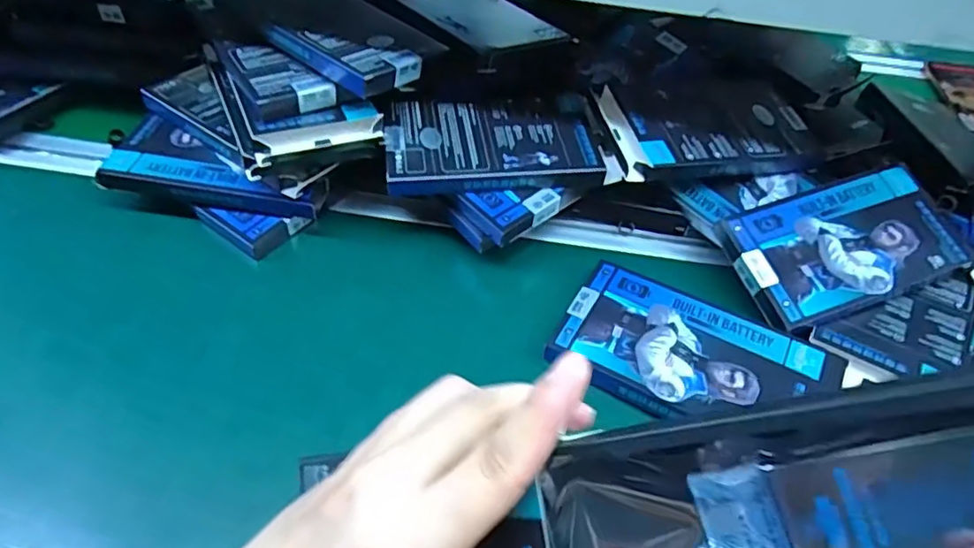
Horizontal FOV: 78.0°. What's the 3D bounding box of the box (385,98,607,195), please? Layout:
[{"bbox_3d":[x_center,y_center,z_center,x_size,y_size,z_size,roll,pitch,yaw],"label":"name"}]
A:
[{"bbox_3d":[0.004,-0.102,0.479,0.165,0.023,0.093,-3,49,-8],"label":"box"}]

